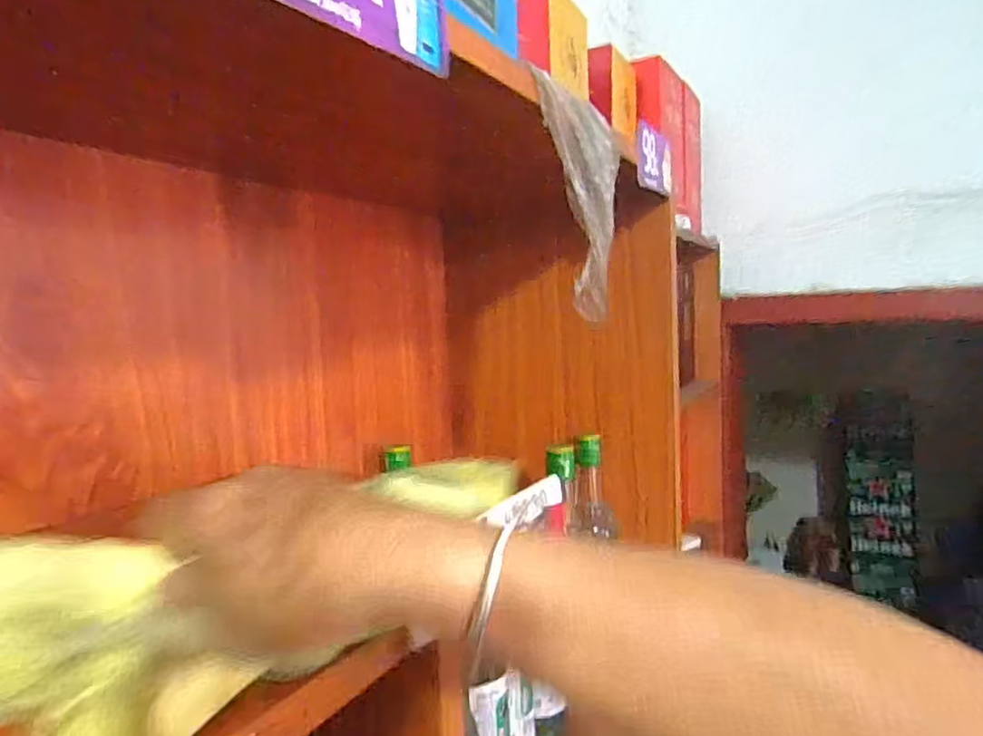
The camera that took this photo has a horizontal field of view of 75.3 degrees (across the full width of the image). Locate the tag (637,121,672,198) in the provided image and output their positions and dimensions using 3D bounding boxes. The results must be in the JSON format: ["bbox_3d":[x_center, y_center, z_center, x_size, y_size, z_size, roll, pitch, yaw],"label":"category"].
[{"bbox_3d":[0.163,-0.207,0.632,0.009,0.062,0.117,-2,10,30],"label":"tag"}]

